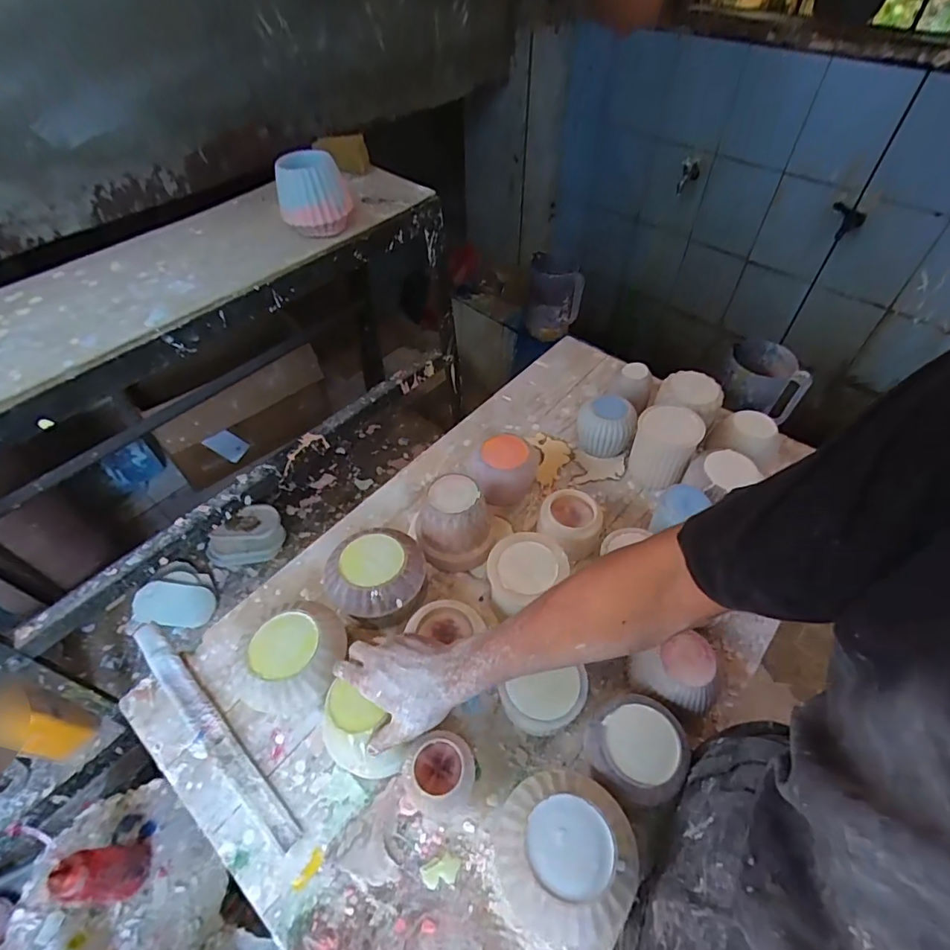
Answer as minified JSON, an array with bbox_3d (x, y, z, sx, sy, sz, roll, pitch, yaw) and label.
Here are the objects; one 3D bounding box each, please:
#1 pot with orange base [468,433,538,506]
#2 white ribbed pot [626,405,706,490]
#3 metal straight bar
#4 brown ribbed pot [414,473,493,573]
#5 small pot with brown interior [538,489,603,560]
[{"bbox_3d":[0.047,-0.003,0.798,0.096,0.087,0.088,-1,51,1],"label":"pot with orange base"},{"bbox_3d":[0.303,-0.041,0.817,0.090,0.112,0.089,-1,51,1],"label":"white ribbed pot"},{"bbox_3d":[-0.323,0.303,0.613,0.339,0.010,0.034,37,53,23],"label":"metal straight bar"},{"bbox_3d":[-0.029,0.065,0.732,0.107,0.119,0.104,-1,51,1],"label":"brown ribbed pot"},{"bbox_3d":[0.140,0.076,0.751,0.087,0.071,0.090,-1,51,1],"label":"small pot with brown interior"}]

